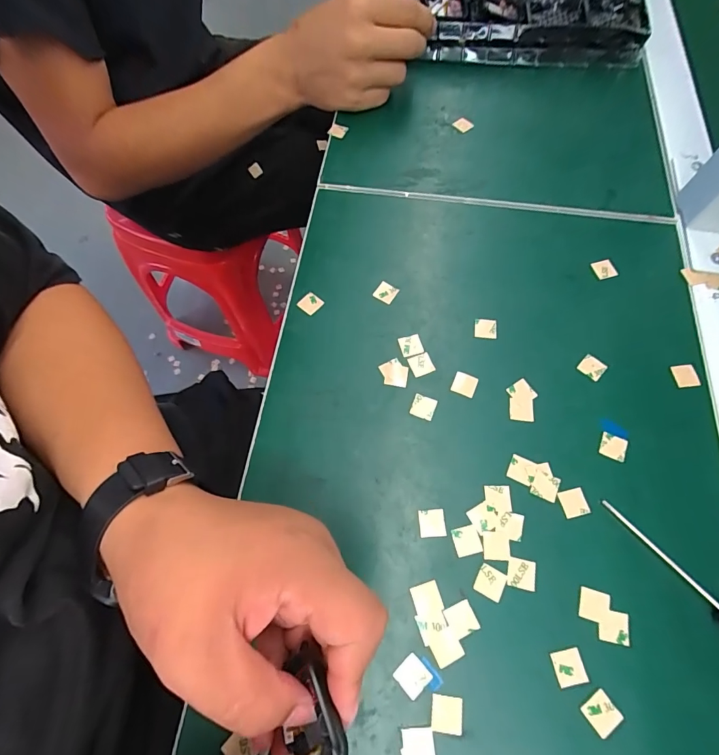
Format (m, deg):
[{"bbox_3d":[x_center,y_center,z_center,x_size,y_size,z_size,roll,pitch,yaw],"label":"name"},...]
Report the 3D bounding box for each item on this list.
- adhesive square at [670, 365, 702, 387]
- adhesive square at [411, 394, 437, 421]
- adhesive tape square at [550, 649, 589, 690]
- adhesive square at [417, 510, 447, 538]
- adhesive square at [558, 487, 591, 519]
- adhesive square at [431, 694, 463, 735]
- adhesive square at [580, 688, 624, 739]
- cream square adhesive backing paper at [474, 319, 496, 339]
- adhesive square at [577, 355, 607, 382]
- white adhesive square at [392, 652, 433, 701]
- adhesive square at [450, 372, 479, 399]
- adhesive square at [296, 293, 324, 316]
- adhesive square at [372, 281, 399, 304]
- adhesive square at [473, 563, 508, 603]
[{"bbox_3d":[0.224,-0.001,0.273,0.015,0.004,0.016,-8,67,-2],"label":"adhesive square"},{"bbox_3d":[0.043,0.019,0.268,0.015,0.004,0.015,18,69,9],"label":"adhesive square"},{"bbox_3d":[0.111,0.154,0.212,0.015,0.004,0.016,-12,67,-2],"label":"adhesive tape square"},{"bbox_3d":[0.044,0.087,0.240,0.015,0.004,0.015,-2,67,0],"label":"adhesive square"},{"bbox_3d":[0.131,0.076,0.244,0.015,0.004,0.016,-13,70,-4],"label":"adhesive square"},{"bbox_3d":[0.045,0.172,0.204,0.016,0.004,0.016,6,68,4],"label":"adhesive square"},{"bbox_3d":[0.124,0.170,0.202,0.016,0.004,0.016,-33,70,-12],"label":"adhesive square"},{"bbox_3d":[0.092,-0.036,0.291,0.016,0.004,0.015,5,67,4],"label":"cream square adhesive backing paper"},{"bbox_3d":[0.162,-0.007,0.277,0.015,0.004,0.016,-41,72,-14],"label":"adhesive square"},{"bbox_3d":[0.028,0.157,0.210,0.016,0.004,0.016,-42,72,-15],"label":"white adhesive square"},{"bbox_3d":[0.072,0.005,0.274,0.015,0.004,0.015,20,69,10],"label":"adhesive square"},{"bbox_3d":[-0.037,-0.056,0.302,0.016,0.004,0.015,39,73,16],"label":"adhesive square"},{"bbox_3d":[0.020,-0.065,0.306,0.014,0.004,0.015,32,72,14],"label":"adhesive square"},{"bbox_3d":[0.075,0.117,0.228,0.015,0.004,0.015,27,70,12],"label":"adhesive square"}]

